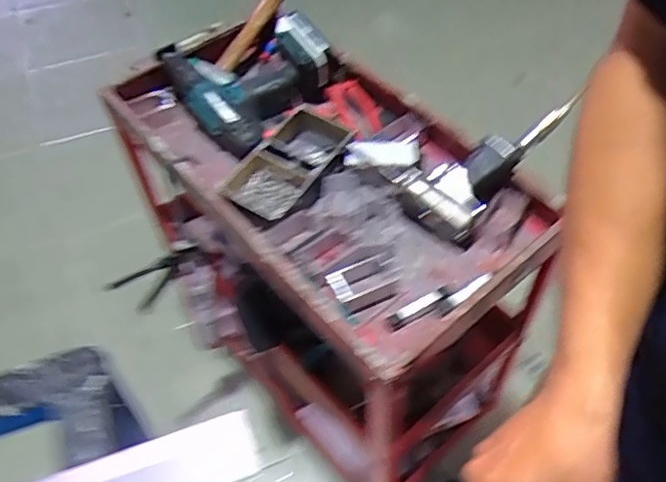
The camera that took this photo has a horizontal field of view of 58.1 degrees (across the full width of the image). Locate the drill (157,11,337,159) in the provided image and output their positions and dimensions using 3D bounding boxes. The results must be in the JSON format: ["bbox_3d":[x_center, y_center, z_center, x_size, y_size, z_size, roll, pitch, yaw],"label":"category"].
[{"bbox_3d":[-0.143,-0.272,0.965,0.228,0.105,0.226,34,61,24],"label":"drill"}]

